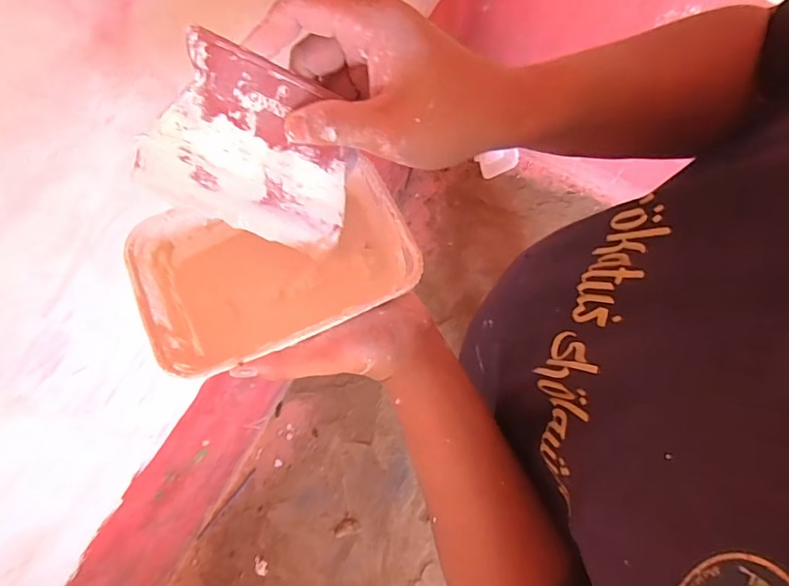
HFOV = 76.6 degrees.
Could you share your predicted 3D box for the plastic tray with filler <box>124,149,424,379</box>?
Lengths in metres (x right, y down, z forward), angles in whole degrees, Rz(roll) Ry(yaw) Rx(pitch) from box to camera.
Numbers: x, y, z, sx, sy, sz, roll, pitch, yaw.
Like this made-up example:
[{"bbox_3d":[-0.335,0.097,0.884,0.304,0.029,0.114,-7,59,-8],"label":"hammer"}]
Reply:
[{"bbox_3d":[-0.078,-0.020,0.341,0.173,0.052,0.117,-25,74,-5],"label":"plastic tray with filler"}]

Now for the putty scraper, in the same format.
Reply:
[{"bbox_3d":[-0.080,-0.080,0.295,0.120,0.104,0.004,21,36,-21],"label":"putty scraper"}]

